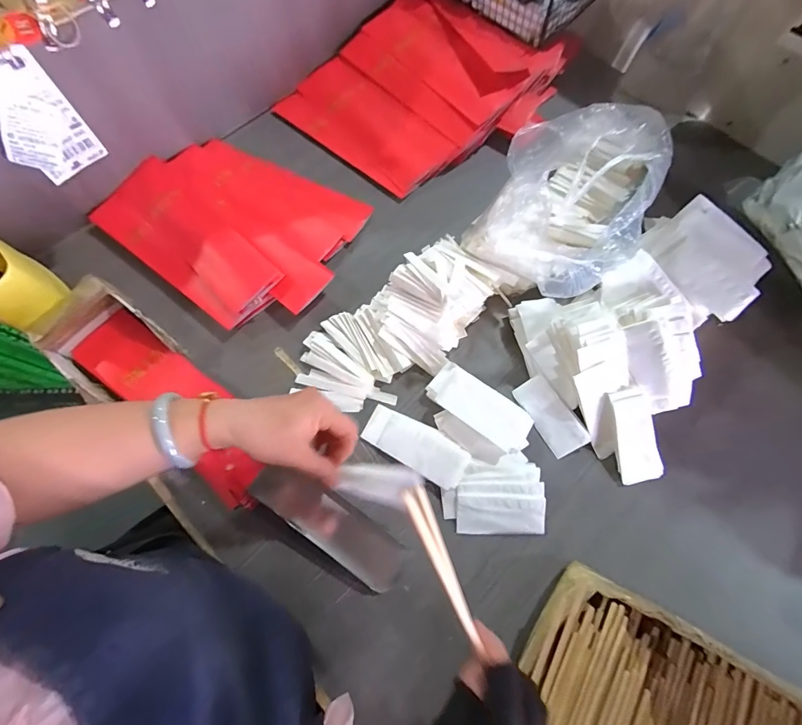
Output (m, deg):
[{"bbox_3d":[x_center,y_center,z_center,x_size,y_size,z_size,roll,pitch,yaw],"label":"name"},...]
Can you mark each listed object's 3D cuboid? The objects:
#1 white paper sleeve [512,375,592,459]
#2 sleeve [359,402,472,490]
[{"bbox_3d":[0.181,0.064,0.465,0.044,0.007,0.095,-35,77,10],"label":"white paper sleeve"},{"bbox_3d":[0.018,0.097,0.456,0.124,0.014,0.051,30,78,6],"label":"sleeve"}]

